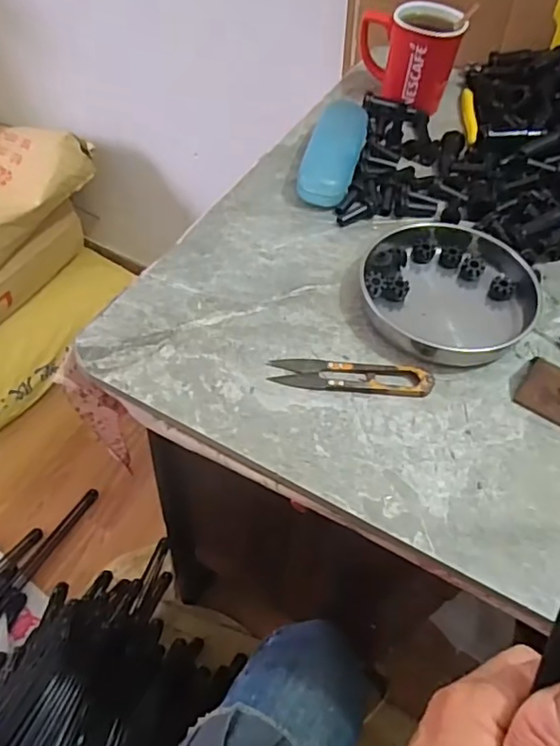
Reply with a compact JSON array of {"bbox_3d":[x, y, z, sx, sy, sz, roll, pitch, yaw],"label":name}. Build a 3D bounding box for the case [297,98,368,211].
[{"bbox_3d":[0.056,-0.221,0.582,0.047,0.028,0.154,15,54,6],"label":"case"}]

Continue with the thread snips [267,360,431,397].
[{"bbox_3d":[0.052,0.001,0.432,0.115,0.010,0.025,6,53,-1],"label":"thread snips"}]

